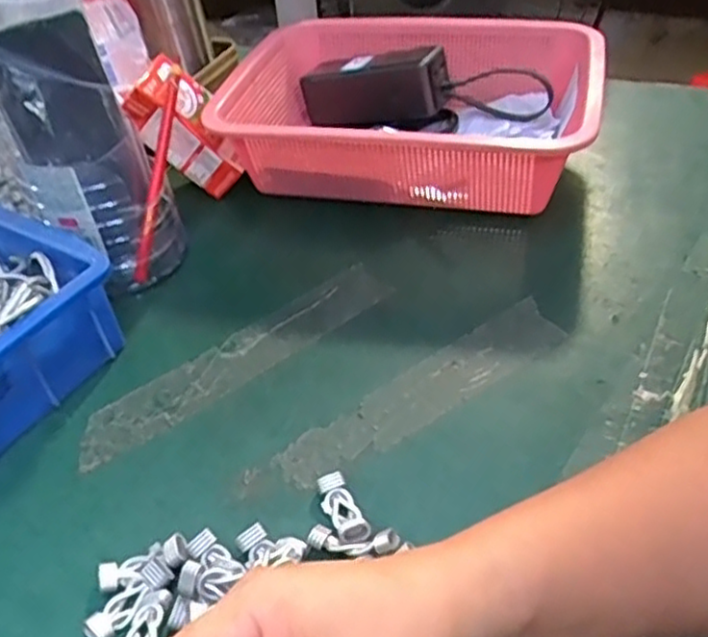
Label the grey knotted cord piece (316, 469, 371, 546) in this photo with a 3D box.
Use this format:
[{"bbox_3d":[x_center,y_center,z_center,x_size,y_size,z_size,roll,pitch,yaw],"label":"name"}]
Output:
[{"bbox_3d":[-0.006,0.099,0.362,0.016,0.012,0.045,-22,44,-15],"label":"grey knotted cord piece"}]

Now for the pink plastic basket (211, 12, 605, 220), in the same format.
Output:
[{"bbox_3d":[0.048,-0.177,0.606,0.303,0.090,0.220,6,44,15],"label":"pink plastic basket"}]

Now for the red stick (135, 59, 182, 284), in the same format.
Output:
[{"bbox_3d":[-0.145,-0.105,0.513,0.012,0.156,0.011,14,6,23],"label":"red stick"}]

